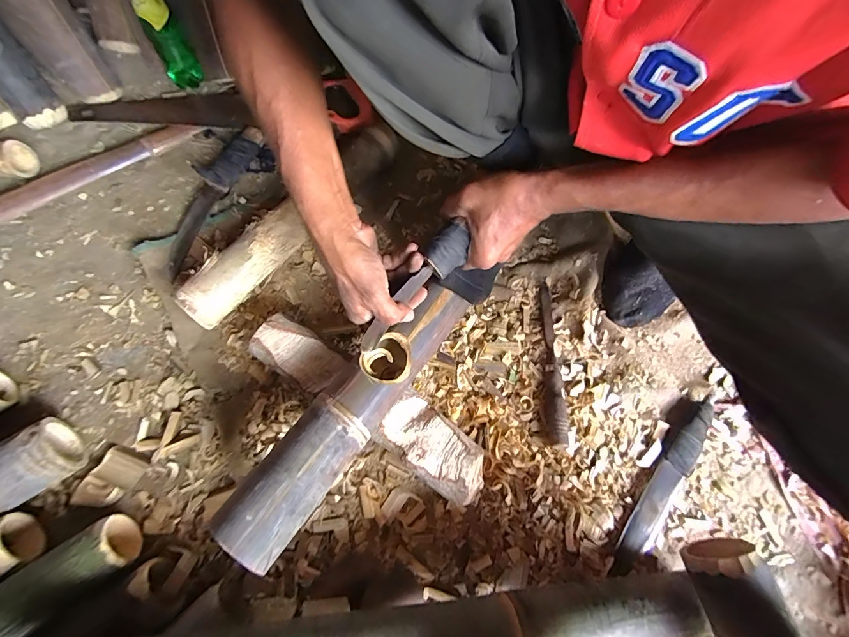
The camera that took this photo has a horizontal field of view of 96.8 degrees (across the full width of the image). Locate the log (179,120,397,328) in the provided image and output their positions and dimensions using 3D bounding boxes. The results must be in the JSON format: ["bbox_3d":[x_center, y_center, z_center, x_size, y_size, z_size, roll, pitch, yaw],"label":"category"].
[{"bbox_3d":[-0.191,-0.149,0.575,0.058,0.071,0.405,37,71,12],"label":"log"}]

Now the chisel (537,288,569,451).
[{"bbox_3d":[0.181,0.057,0.530,0.034,0.025,0.235,8,68,1],"label":"chisel"}]

